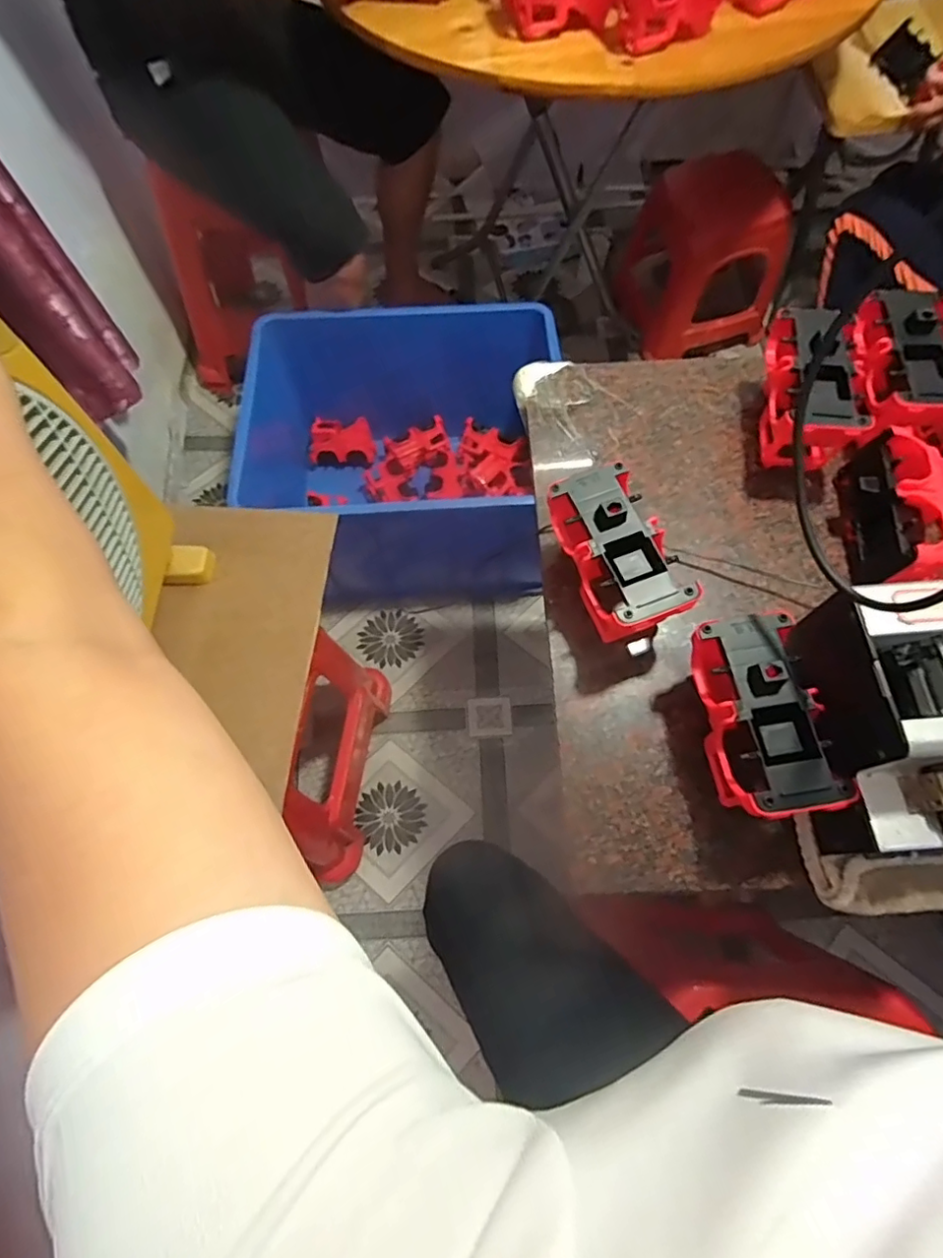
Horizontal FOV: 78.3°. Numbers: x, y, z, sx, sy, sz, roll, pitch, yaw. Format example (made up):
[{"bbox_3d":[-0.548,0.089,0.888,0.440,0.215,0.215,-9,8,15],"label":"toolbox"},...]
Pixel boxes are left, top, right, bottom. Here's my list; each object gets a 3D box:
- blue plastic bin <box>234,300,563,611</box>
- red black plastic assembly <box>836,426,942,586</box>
[{"bbox_3d":[-0.148,-0.380,1.287,0.634,0.333,0.539,-2,66,1],"label":"blue plastic bin"},{"bbox_3d":[0.423,-0.103,0.553,0.100,0.069,0.162,6,67,5],"label":"red black plastic assembly"}]

